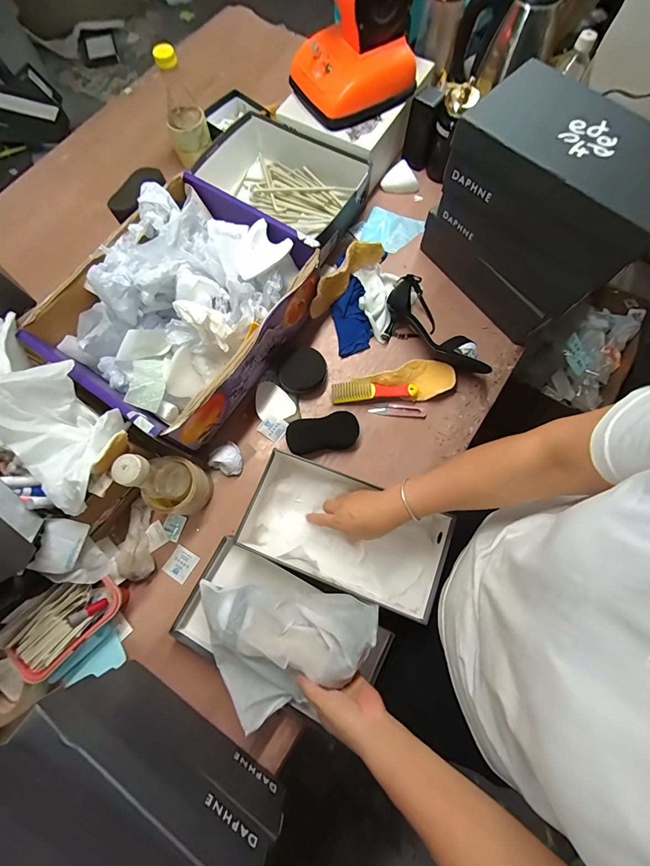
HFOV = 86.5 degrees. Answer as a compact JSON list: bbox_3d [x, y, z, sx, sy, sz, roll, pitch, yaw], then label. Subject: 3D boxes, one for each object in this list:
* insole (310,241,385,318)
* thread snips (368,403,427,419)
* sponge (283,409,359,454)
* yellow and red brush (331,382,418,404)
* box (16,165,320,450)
[{"bbox_3d":[0.032,-0.296,0.668,0.042,0.076,0.182,43,79,11],"label":"insole"},{"bbox_3d":[0.136,-0.042,0.645,0.104,0.009,0.024,5,74,2],"label":"thread snips"},{"bbox_3d":[-0.006,0.001,0.623,0.129,0.028,0.060,-10,75,-2],"label":"sponge"},{"bbox_3d":[0.090,-0.078,0.638,0.152,0.019,0.035,-3,74,0],"label":"yellow and red brush"},{"bbox_3d":[-0.241,-0.216,0.597,0.321,0.140,0.397,34,77,9],"label":"box"}]

